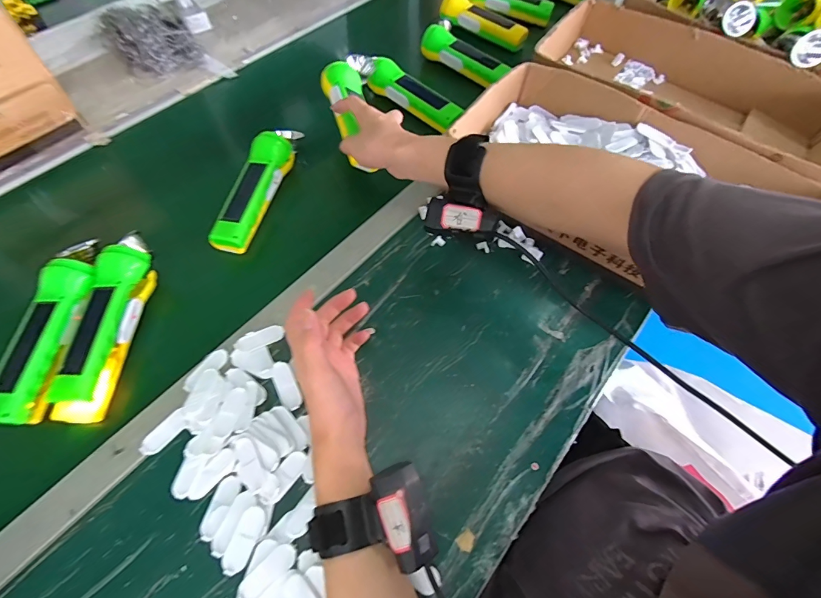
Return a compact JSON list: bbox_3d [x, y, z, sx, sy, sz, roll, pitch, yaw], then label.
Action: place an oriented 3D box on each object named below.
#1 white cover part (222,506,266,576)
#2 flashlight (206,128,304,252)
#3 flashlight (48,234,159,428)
[{"bbox_3d":[-0.139,0.202,0.328,0.020,0.005,0.049,18,62,8],"label":"white cover part"},{"bbox_3d":[-0.199,-0.147,0.499,0.046,0.047,0.185,13,61,6],"label":"flashlight"},{"bbox_3d":[-0.317,0.017,0.409,0.052,0.045,0.204,6,61,2],"label":"flashlight"}]

